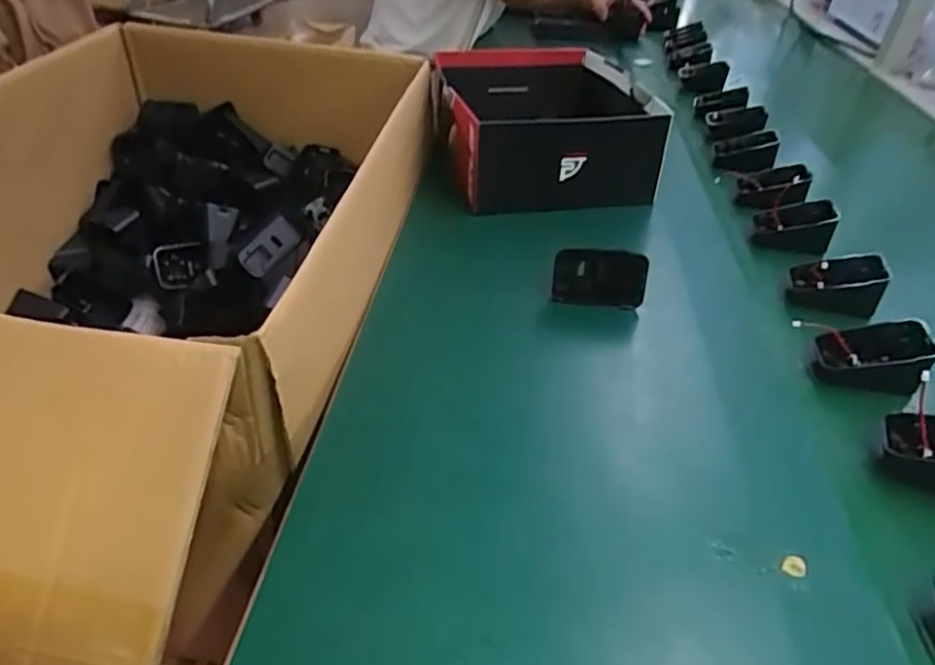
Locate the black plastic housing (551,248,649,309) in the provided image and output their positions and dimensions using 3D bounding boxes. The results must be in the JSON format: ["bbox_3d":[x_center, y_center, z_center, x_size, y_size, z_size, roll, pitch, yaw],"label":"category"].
[{"bbox_3d":[0.101,-0.041,0.503,0.069,0.043,0.019,8,37,4],"label":"black plastic housing"}]

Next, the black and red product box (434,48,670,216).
[{"bbox_3d":[0.077,-0.223,0.699,0.210,0.088,0.253,-2,37,-9],"label":"black and red product box"}]

